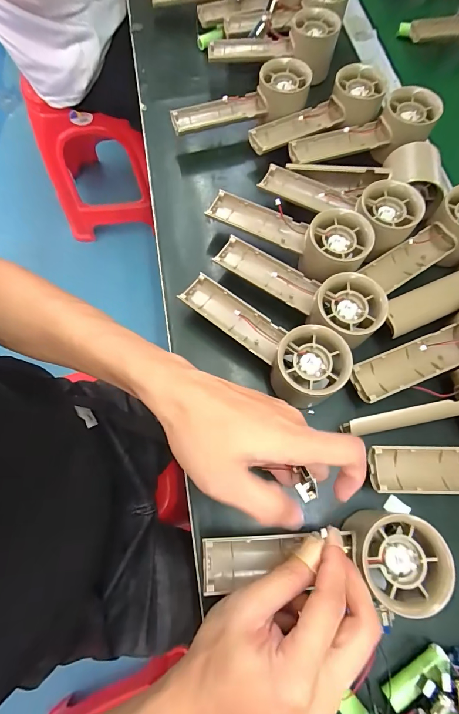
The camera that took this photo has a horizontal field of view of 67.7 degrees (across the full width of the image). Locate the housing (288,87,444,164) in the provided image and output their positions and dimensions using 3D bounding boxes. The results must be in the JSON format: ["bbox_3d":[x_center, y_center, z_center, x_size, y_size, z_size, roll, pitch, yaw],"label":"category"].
[{"bbox_3d":[0.144,-0.235,0.365,0.149,0.044,0.062,-19,72,-6],"label":"housing"}]

